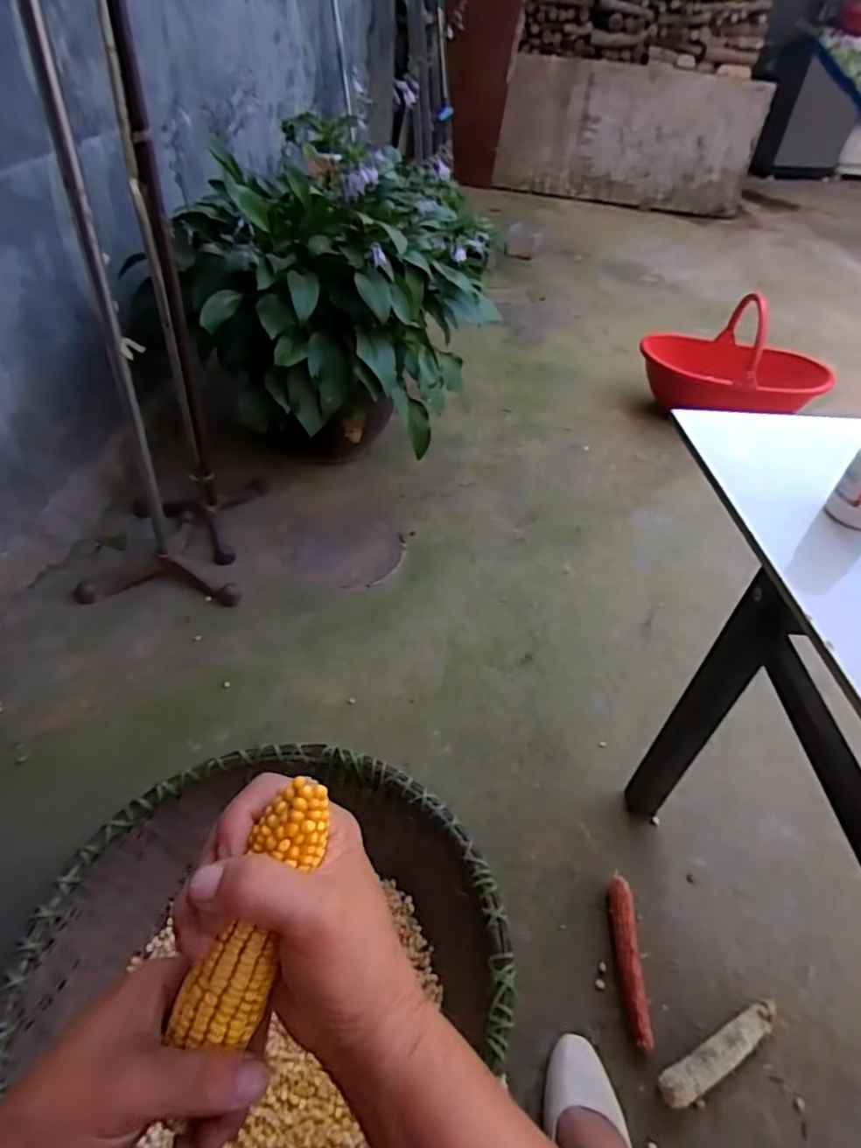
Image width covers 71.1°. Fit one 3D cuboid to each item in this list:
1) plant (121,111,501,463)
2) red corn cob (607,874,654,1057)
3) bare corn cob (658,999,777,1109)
[{"bbox_3d":[-0.225,-0.550,1.341,0.670,0.544,0.655,-25,51,-27],"label":"plant"},{"bbox_3d":[0.249,0.481,0.757,0.032,0.023,0.185,5,43,1],"label":"red corn cob"},{"bbox_3d":[0.336,0.550,0.693,0.175,0.032,0.035,-17,47,-20],"label":"bare corn cob"}]

